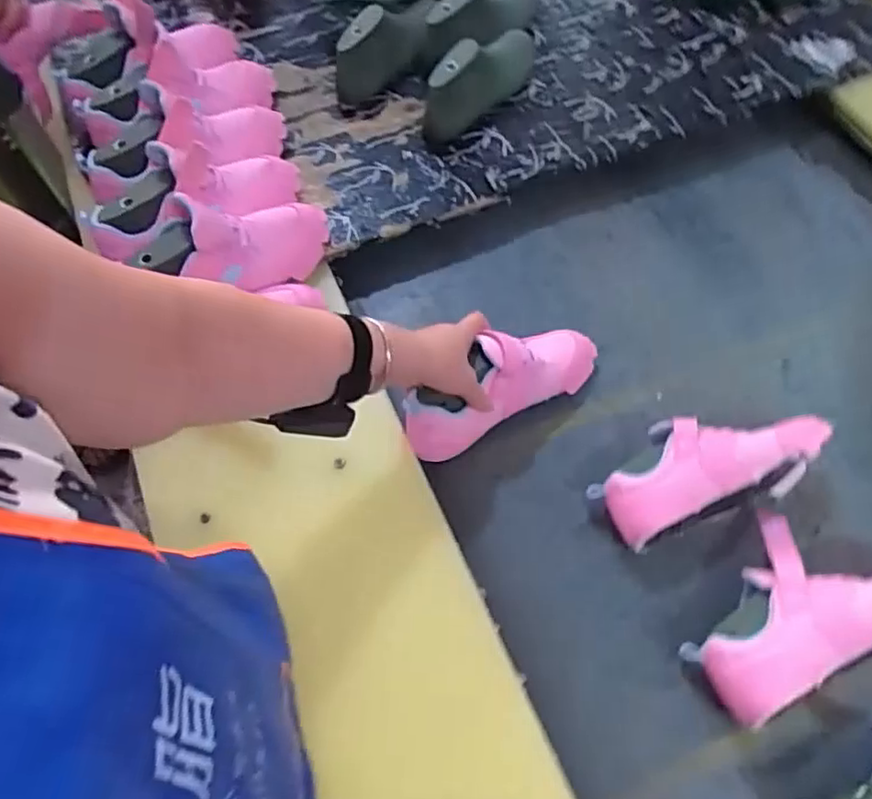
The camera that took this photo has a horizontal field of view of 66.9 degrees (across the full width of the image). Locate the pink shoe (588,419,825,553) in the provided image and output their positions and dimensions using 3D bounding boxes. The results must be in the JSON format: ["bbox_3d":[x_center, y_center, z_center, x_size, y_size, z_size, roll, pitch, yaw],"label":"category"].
[{"bbox_3d":[0.279,0.066,0.691,0.235,0.075,0.121,-20,67,-5],"label":"pink shoe"}]

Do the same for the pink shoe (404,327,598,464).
[{"bbox_3d":[0.070,-0.022,0.717,0.242,0.075,0.108,-30,109,-31],"label":"pink shoe"}]

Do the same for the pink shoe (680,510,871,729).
[{"bbox_3d":[0.346,0.189,0.620,0.244,0.071,0.155,-31,68,-10],"label":"pink shoe"}]

